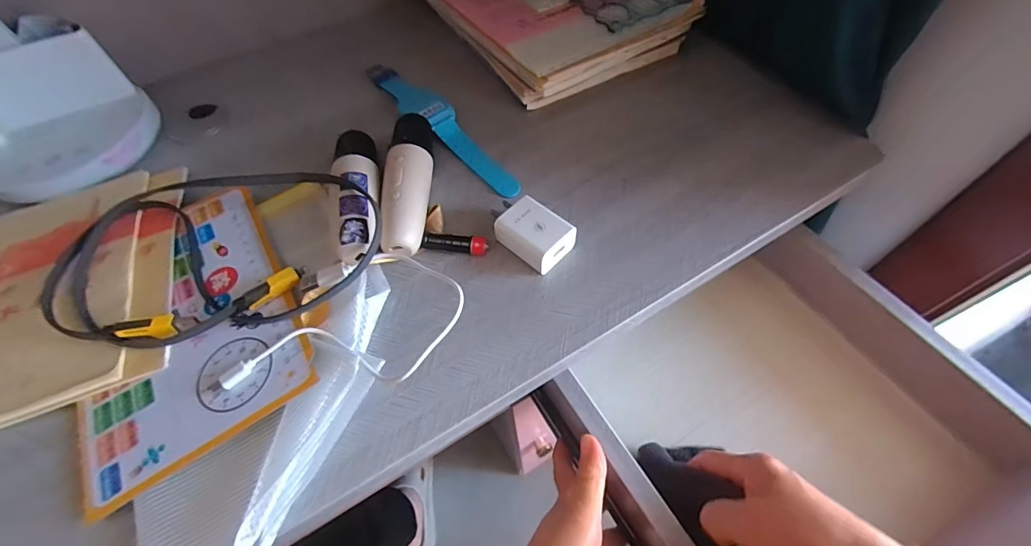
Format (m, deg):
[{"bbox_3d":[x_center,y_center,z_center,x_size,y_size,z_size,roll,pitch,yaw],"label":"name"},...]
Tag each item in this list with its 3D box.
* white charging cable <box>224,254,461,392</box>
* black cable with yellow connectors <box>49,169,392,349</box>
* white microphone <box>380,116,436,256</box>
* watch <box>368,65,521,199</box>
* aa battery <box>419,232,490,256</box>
[{"bbox_3d":[-0.105,0.029,0.279,0.142,0.026,0.083,-3,57,2],"label":"white charging cable"},{"bbox_3d":[-0.207,-0.019,0.303,0.233,0.034,0.145,4,57,6],"label":"black cable with yellow connectors"},{"bbox_3d":[-0.083,-0.074,0.342,0.033,0.030,0.138,-2,57,2],"label":"white microphone"},{"bbox_3d":[-0.069,-0.138,0.391,0.036,0.021,0.212,-35,62,-18],"label":"watch"},{"bbox_3d":[-0.044,-0.023,0.322,0.048,0.013,0.014,9,58,9],"label":"aa battery"}]

